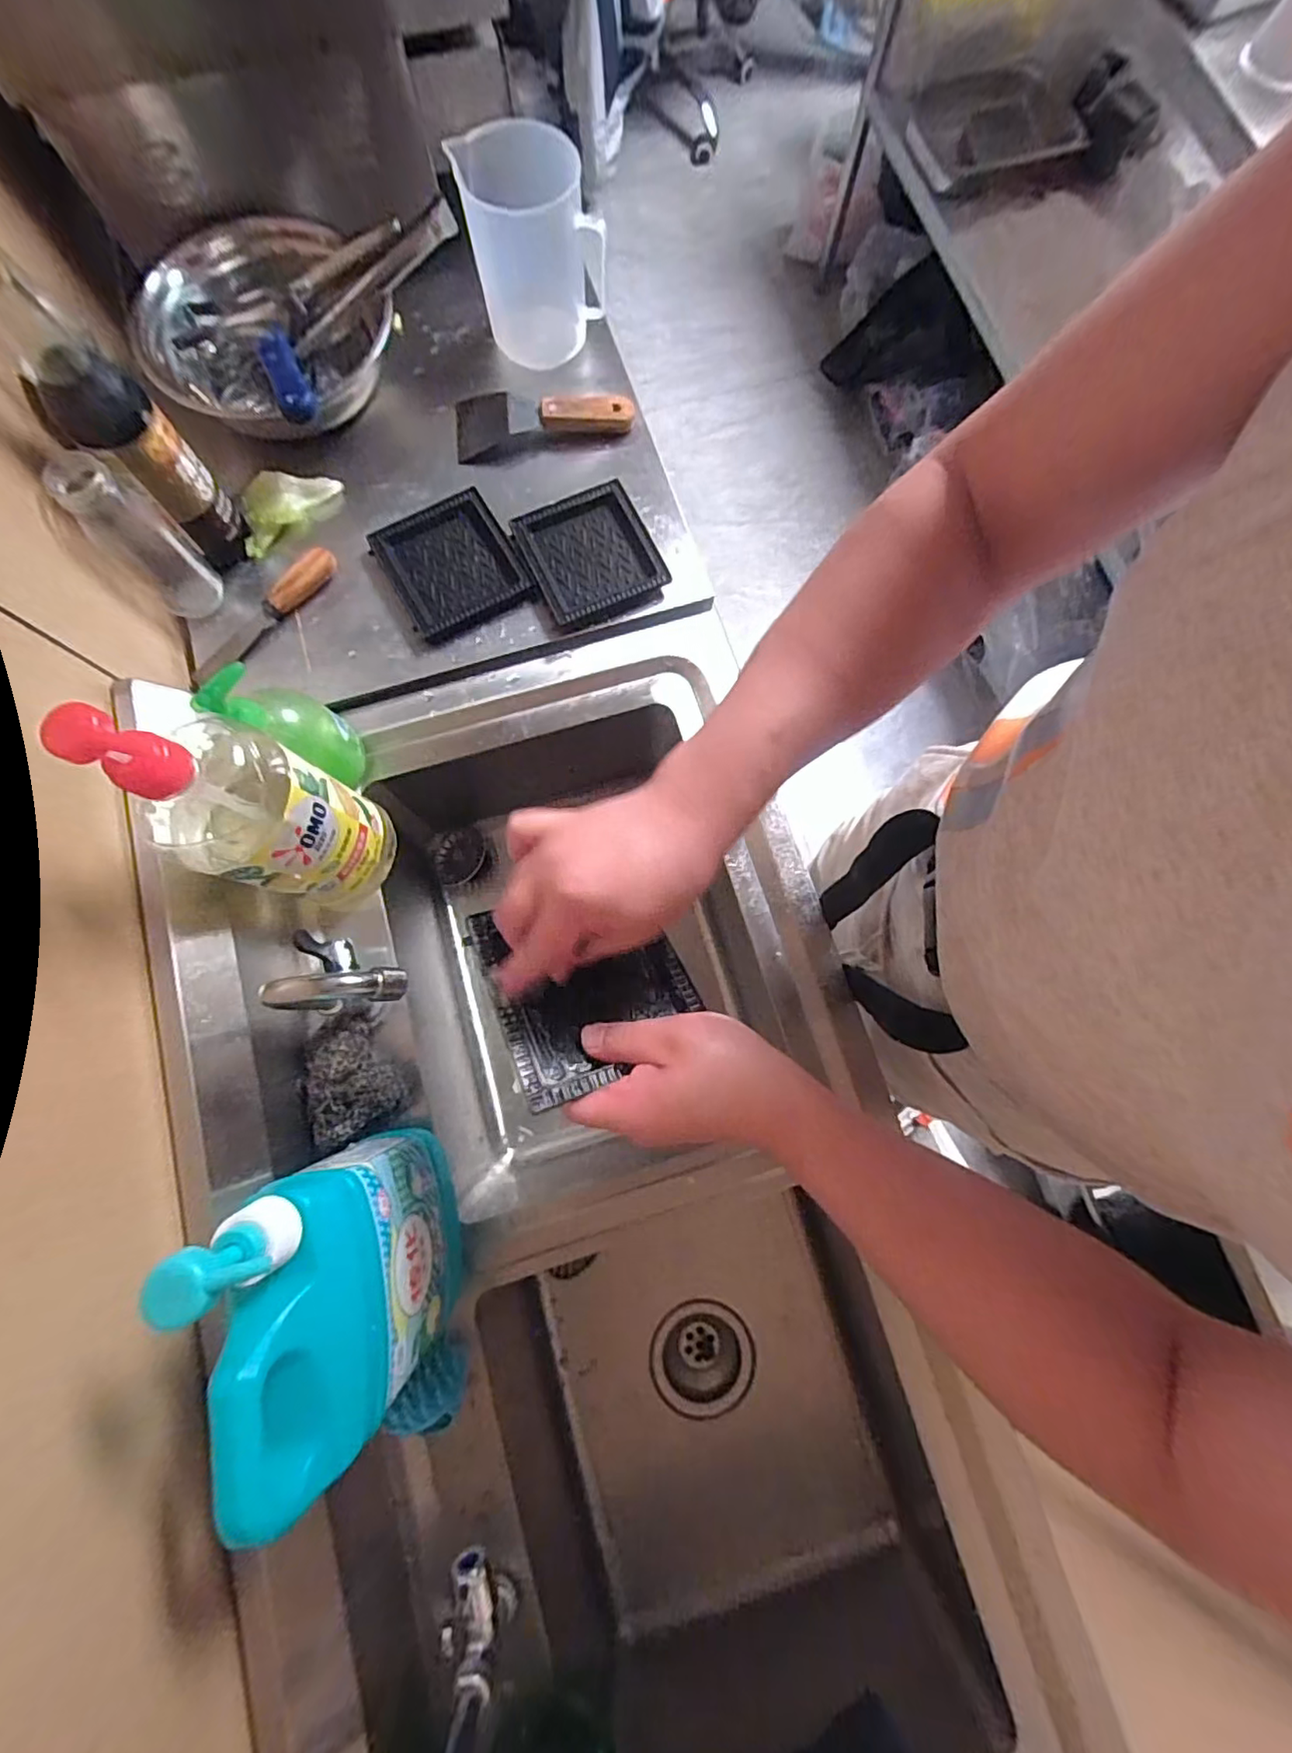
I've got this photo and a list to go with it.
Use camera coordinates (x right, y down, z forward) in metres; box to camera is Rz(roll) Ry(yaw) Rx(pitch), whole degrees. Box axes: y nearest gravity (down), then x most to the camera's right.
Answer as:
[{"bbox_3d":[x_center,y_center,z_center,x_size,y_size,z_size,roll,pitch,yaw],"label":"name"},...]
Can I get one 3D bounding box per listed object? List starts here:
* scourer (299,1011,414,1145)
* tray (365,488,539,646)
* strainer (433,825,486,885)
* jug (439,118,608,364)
[{"bbox_3d":[-0.241,0.164,0.502,0.068,0.046,0.092,-26,80,-6],"label":"scourer"},{"bbox_3d":[-0.201,-0.324,0.629,0.128,0.018,0.137,-30,80,-7],"label":"tray"},{"bbox_3d":[-0.240,-0.027,0.773,0.061,0.020,0.074,-7,78,-3],"label":"strainer"},{"bbox_3d":[-0.113,-0.671,0.647,0.135,0.153,0.126,0,78,-1],"label":"jug"}]

